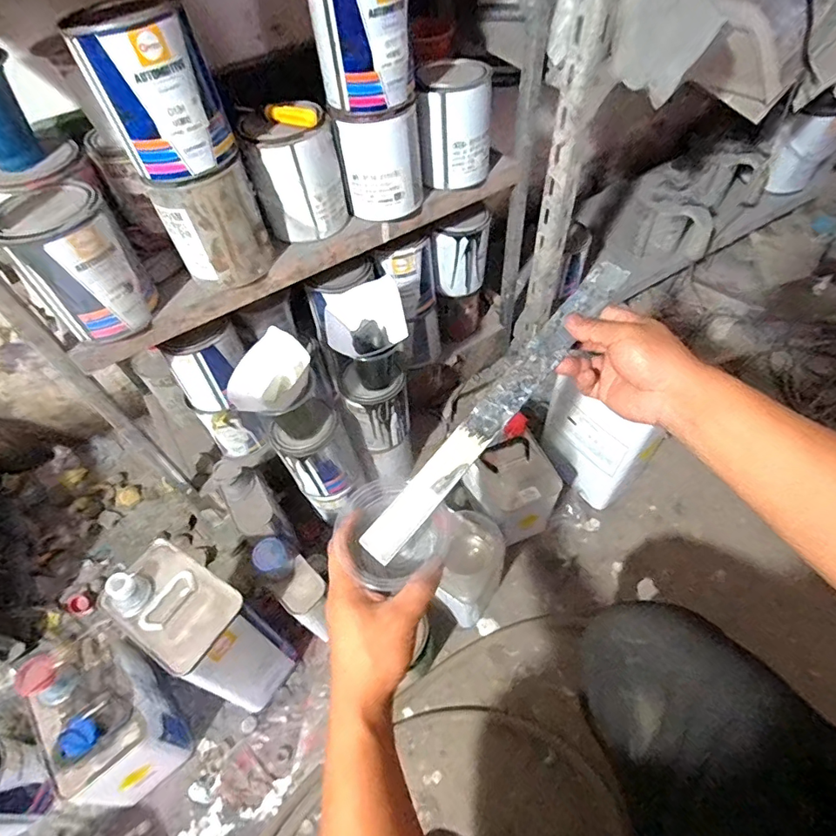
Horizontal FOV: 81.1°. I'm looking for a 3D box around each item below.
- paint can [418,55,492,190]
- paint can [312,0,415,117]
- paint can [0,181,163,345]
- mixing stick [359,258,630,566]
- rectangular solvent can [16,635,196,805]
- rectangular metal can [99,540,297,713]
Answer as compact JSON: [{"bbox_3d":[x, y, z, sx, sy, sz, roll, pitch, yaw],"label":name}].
[{"bbox_3d":[0.051,-0.401,0.662,0.095,0.132,0.094,-1,54,5],"label":"paint can"},{"bbox_3d":[-0.061,-0.426,0.532,0.103,0.134,0.102,-9,54,-1],"label":"paint can"},{"bbox_3d":[-0.362,-0.166,0.528,0.101,0.133,0.095,-3,54,4],"label":"paint can"},{"bbox_3d":[0.075,-0.017,0.426,0.032,0.008,0.338,37,78,22],"label":"mixing stick"},{"bbox_3d":[-0.415,0.408,0.672,0.115,0.175,0.184,-37,59,-20],"label":"rectangular solvent can"},{"bbox_3d":[-0.287,0.294,0.686,0.164,0.274,0.105,28,61,23],"label":"rectangular metal can"}]

